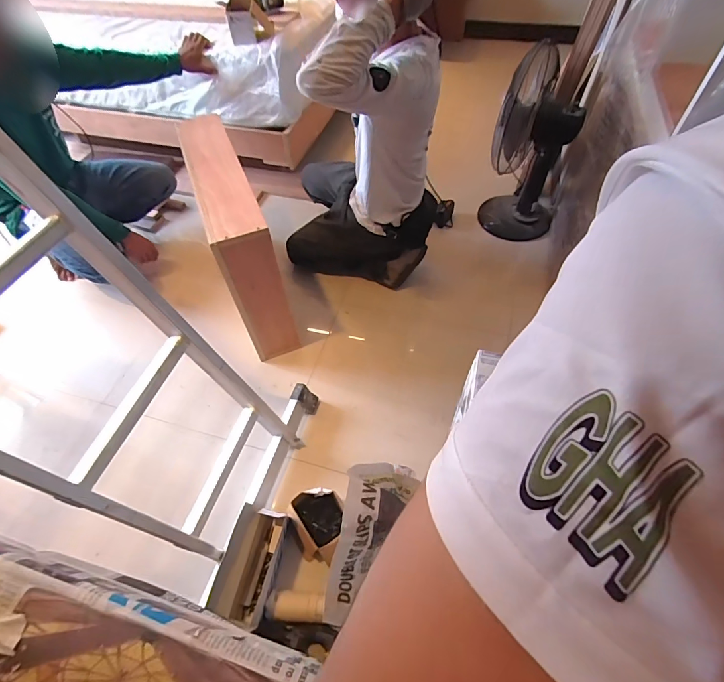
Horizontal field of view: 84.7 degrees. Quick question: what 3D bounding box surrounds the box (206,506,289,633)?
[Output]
[{"bbox_3d":[-0.255,0.523,0.934,0.113,0.111,0.227,8,55,9],"label":"box"}]

